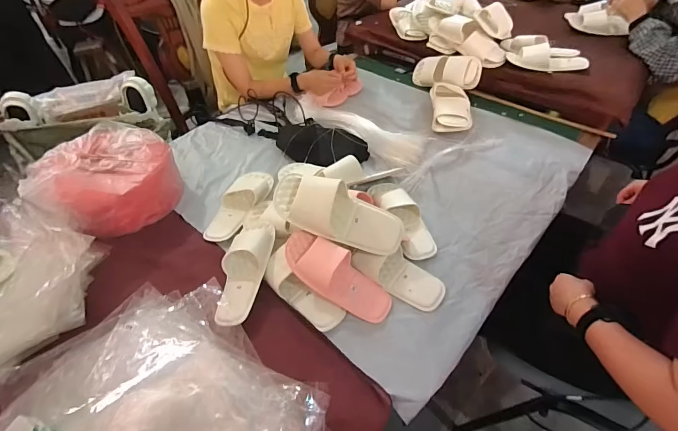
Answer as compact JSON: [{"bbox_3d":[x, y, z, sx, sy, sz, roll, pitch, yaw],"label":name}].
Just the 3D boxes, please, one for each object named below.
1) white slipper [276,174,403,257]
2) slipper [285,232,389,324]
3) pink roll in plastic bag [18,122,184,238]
[{"bbox_3d":[-0.003,-0.003,0.722,0.272,0.070,0.113,24,85,-1],"label":"white slipper"},{"bbox_3d":[-0.004,0.113,0.679,0.234,0.052,0.096,38,55,2],"label":"slipper"},{"bbox_3d":[-0.549,-0.085,0.844,0.280,0.151,0.276,-1,47,1],"label":"pink roll in plastic bag"}]

